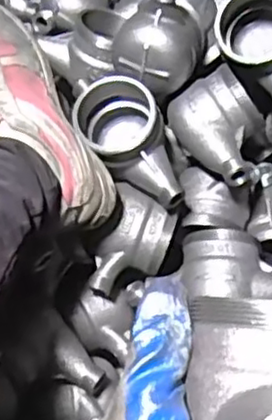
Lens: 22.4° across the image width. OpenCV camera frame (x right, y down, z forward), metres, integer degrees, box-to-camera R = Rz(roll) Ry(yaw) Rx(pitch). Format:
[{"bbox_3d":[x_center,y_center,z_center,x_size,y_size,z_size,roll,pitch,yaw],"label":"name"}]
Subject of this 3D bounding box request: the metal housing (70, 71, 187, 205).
[{"bbox_3d":[-0.009,-0.057,0.651,0.080,0.077,0.122,-18,66,-12],"label":"metal housing"}]

